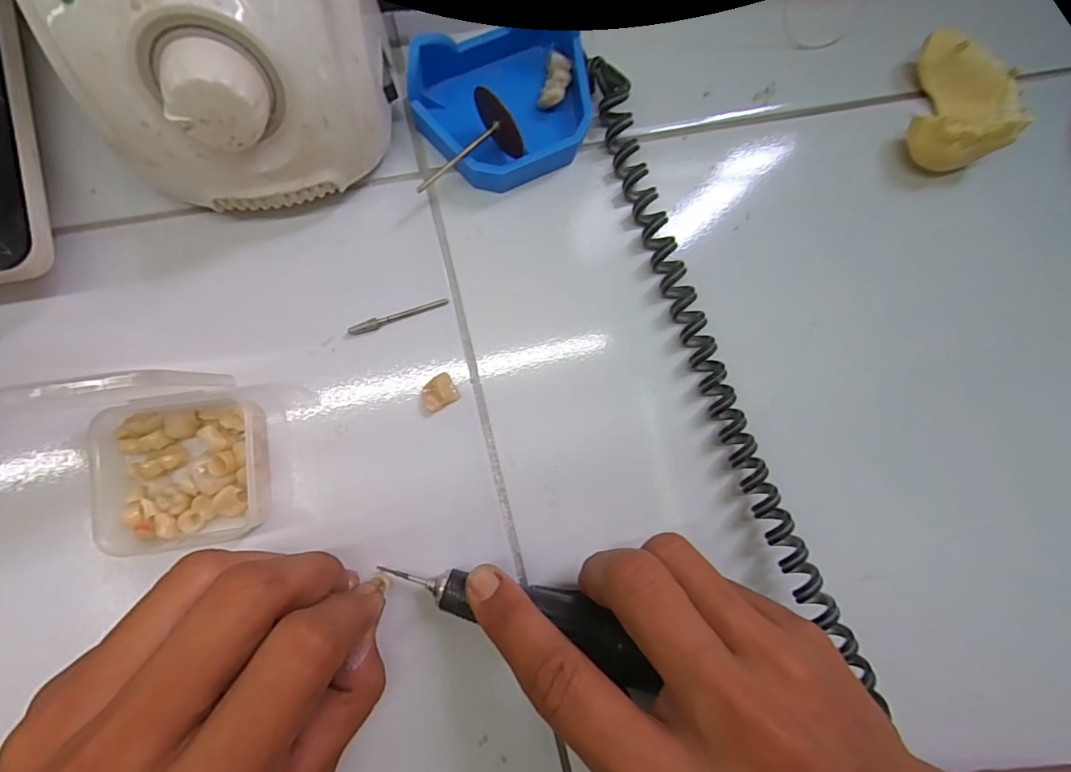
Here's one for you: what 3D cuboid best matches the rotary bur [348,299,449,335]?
[{"bbox_3d":[-0.060,-0.031,0.198,0.043,0.006,0.004,-21,88,-9],"label":"rotary bur"}]

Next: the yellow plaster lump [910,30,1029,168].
[{"bbox_3d":[0.220,-0.142,0.233,0.050,0.027,0.065,16,84,-6],"label":"yellow plaster lump"}]

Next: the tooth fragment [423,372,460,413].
[{"bbox_3d":[-0.042,0.003,0.197,0.015,0.009,0.013,-31,91,-9],"label":"tooth fragment"}]

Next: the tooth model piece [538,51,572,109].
[{"bbox_3d":[0.009,-0.140,0.209,0.012,0.009,0.025,14,83,-7],"label":"tooth model piece"}]

